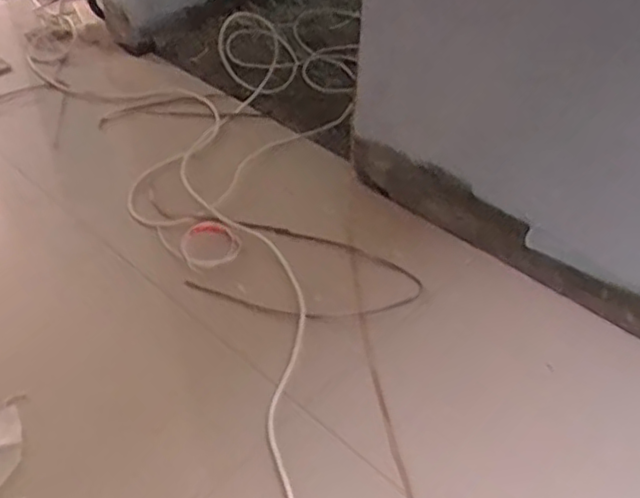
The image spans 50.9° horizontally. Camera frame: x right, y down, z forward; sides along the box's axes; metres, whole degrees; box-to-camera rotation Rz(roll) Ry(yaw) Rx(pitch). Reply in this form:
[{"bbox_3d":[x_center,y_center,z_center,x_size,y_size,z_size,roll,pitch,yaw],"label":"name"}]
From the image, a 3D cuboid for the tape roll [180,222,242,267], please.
[{"bbox_3d":[-0.241,-0.009,1.443,0.136,0.025,0.121,-28,49,-29],"label":"tape roll"}]

